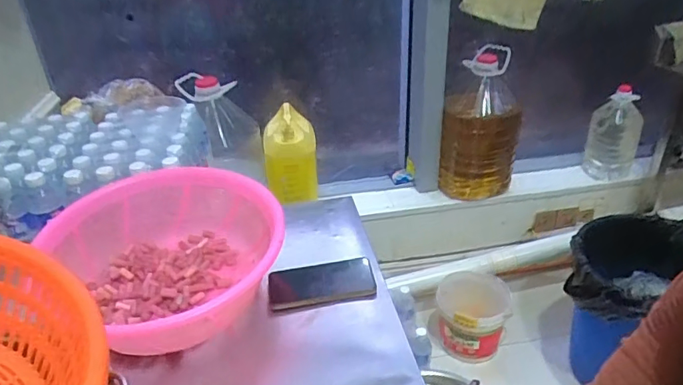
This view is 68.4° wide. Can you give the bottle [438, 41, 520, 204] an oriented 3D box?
[{"bbox_3d":[0.472,-0.205,1.706,0.260,0.517,0.222,6,32,14],"label":"bottle"}]

